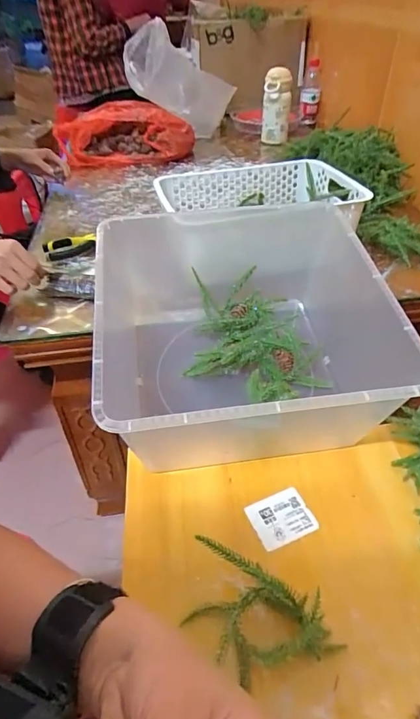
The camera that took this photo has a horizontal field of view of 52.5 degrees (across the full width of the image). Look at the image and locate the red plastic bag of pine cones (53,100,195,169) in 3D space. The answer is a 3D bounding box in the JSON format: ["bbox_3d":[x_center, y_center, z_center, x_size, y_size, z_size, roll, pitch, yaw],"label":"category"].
[{"bbox_3d":[-0.230,-0.630,1.175,0.361,0.099,0.260,-6,41,-4],"label":"red plastic bag of pine cones"}]

